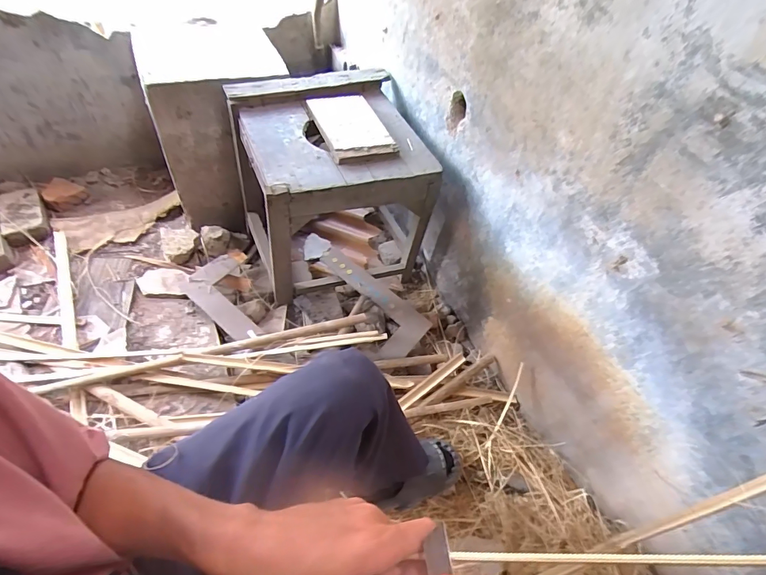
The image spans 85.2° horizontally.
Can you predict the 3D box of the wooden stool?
[{"bbox_3d":[-0.156,-0.272,1.190,0.446,0.458,0.467,-12,53,-16],"label":"wooden stool"}]

